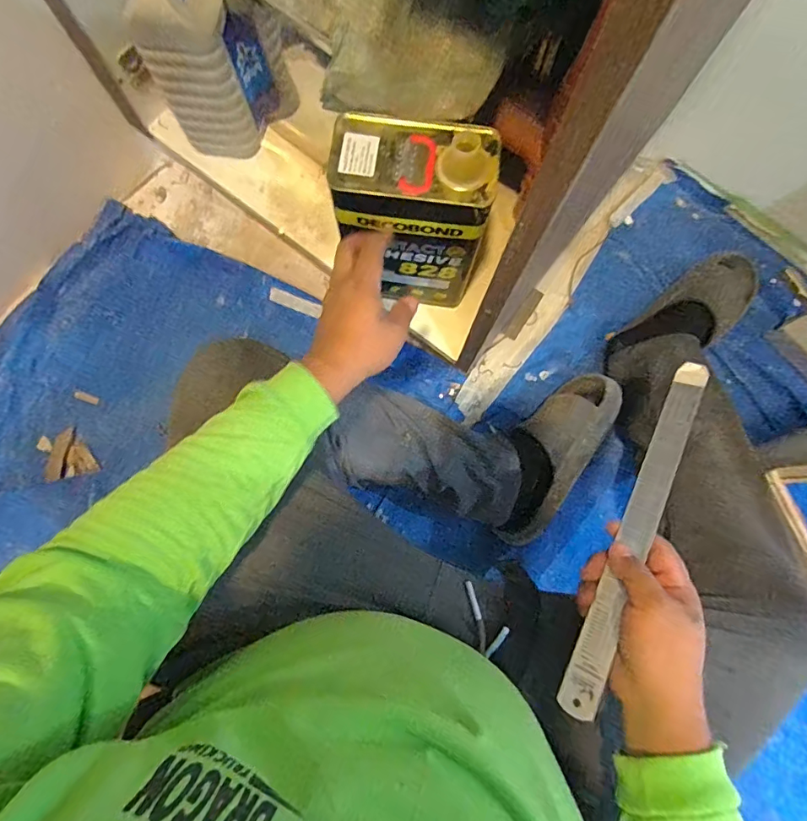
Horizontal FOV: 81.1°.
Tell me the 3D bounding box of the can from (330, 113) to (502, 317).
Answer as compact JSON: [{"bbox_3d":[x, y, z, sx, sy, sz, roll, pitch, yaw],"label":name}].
[{"bbox_3d":[0.009,-0.227,0.560,0.159,0.239,0.101,0,79,-1],"label":"can"}]

